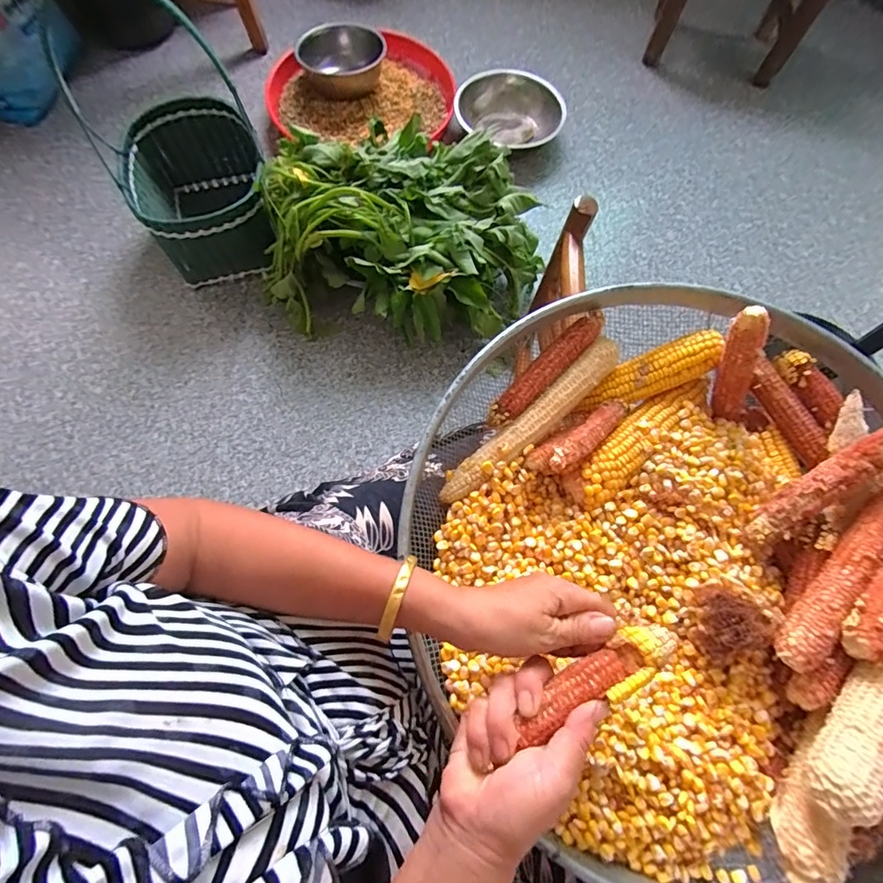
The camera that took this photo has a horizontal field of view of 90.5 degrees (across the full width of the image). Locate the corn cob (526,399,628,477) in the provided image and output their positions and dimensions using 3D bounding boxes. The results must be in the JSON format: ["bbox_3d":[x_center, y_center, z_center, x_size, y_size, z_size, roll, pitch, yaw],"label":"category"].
[{"bbox_3d":[0.141,-0.006,0.434,0.123,0.034,0.033,-34,76,-11],"label":"corn cob"}]

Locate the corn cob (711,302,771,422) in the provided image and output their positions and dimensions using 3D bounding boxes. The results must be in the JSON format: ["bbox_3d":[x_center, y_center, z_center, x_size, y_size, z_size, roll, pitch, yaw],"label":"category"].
[{"bbox_3d":[0.288,-0.072,0.425,0.025,0.124,0.025,-28,44,-9],"label":"corn cob"}]

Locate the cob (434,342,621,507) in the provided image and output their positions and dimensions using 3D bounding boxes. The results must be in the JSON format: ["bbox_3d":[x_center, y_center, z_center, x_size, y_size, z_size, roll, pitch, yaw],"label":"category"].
[{"bbox_3d":[0.092,-0.019,0.435,0.230,0.025,0.032,-40,77,-13],"label":"cob"}]

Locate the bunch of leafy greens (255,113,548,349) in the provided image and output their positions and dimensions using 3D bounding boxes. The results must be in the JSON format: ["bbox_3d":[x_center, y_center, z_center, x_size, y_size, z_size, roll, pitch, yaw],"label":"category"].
[{"bbox_3d":[-0.079,-0.447,0.899,0.511,0.225,0.434,9,72,1],"label":"bunch of leafy greens"}]

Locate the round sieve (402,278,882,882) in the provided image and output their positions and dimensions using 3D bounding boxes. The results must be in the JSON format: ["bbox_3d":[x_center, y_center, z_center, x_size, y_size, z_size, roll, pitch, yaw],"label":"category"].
[{"bbox_3d":[0.207,0.089,0.380,0.451,0.104,0.490,0,72,-1],"label":"round sieve"}]

